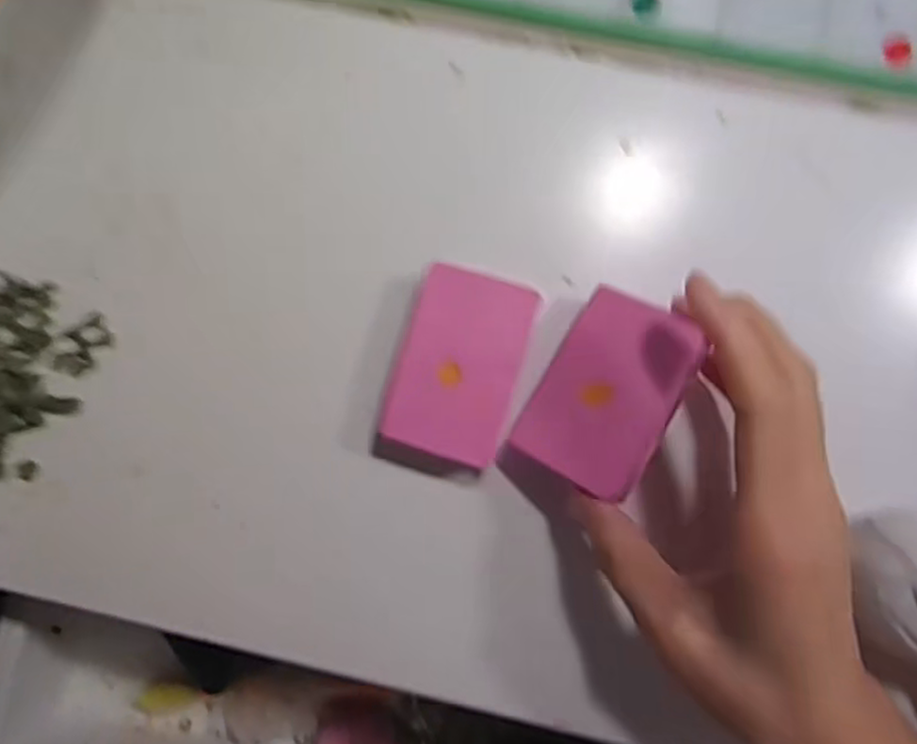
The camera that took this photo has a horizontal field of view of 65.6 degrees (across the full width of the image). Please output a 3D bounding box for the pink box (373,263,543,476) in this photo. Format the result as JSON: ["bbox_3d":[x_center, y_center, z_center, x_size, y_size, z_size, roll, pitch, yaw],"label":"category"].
[{"bbox_3d":[0.000,0.001,0.266,0.045,0.020,0.075,18,87,4],"label":"pink box"}]

